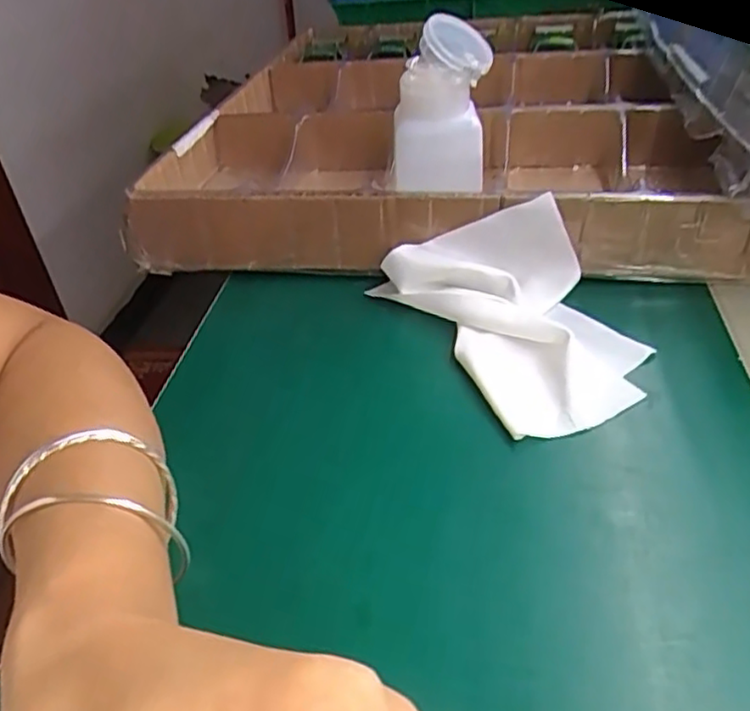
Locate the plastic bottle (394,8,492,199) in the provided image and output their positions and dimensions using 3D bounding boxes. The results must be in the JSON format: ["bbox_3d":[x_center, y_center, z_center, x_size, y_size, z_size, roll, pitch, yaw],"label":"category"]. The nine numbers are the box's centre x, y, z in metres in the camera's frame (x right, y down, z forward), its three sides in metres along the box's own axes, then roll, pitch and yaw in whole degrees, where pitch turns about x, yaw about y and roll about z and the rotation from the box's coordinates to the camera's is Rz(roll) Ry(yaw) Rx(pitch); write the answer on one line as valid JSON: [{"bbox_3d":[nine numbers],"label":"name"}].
[{"bbox_3d":[0.037,-0.138,0.404,0.049,0.115,0.066,-18,59,-16],"label":"plastic bottle"}]

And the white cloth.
[{"bbox_3d":[0.077,-0.029,0.354,0.097,0.047,0.151,-19,39,-17],"label":"white cloth"}]

